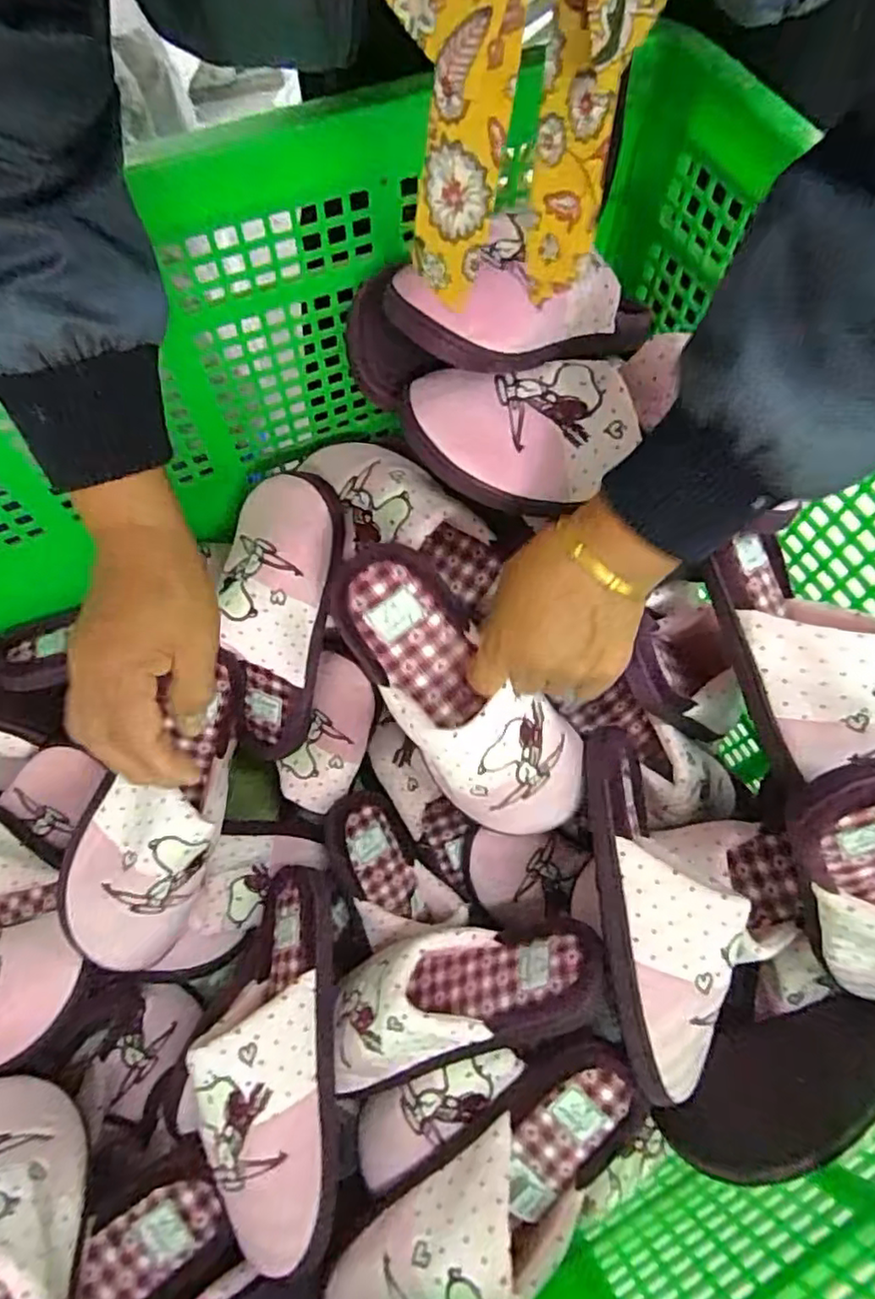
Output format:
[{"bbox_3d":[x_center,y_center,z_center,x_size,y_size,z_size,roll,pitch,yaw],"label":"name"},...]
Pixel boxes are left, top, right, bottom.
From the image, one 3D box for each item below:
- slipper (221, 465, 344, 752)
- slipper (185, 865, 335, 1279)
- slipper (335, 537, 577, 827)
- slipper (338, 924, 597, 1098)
[{"bbox_3d":[-0.136,-0.015,0.520,0.084,0.246,0.064,15,25,6],"label":"slipper"},{"bbox_3d":[-0.119,0.281,0.459,0.091,0.062,0.233,-3,51,-2],"label":"slipper"},{"bbox_3d":[0.021,0.032,0.433,0.093,0.065,0.235,-40,96,-17],"label":"slipper"},{"bbox_3d":[0.014,0.237,0.454,0.207,0.075,0.083,-29,23,13],"label":"slipper"}]

